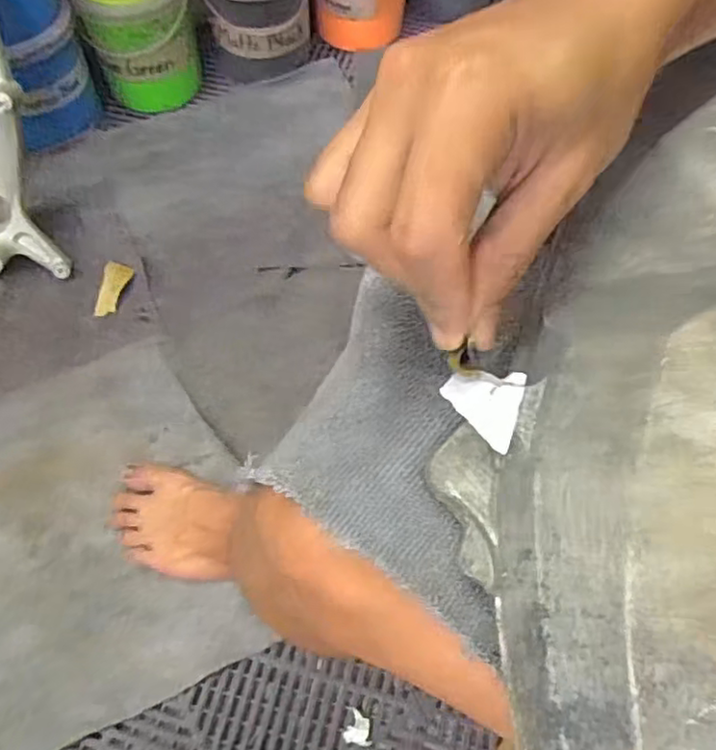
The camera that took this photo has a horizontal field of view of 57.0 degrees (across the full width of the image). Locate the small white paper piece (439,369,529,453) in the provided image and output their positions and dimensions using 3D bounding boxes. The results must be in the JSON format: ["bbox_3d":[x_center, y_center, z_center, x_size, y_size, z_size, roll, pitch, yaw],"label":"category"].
[{"bbox_3d":[0.040,0.010,0.220,0.025,0.008,0.028,15,70,12],"label":"small white paper piece"}]

